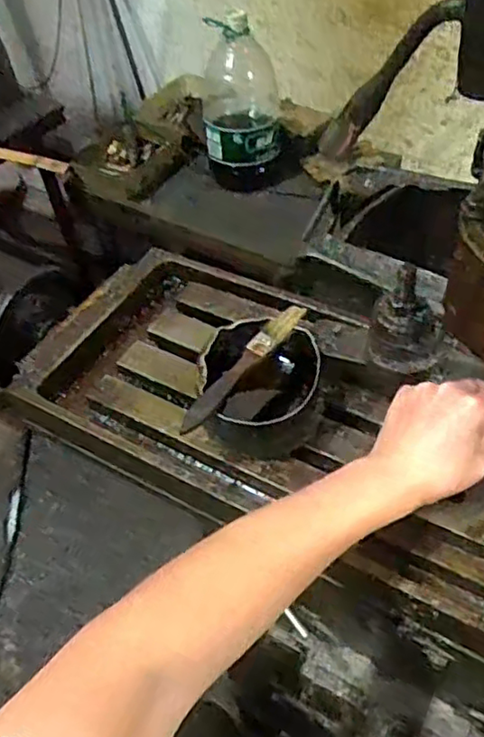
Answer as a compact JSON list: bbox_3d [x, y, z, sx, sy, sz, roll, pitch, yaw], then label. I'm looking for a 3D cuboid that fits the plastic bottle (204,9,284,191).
[{"bbox_3d":[-0.004,-0.612,1.466,0.174,0.351,0.193,-5,49,2],"label":"plastic bottle"}]

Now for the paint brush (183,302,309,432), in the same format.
[{"bbox_3d":[0.000,-0.003,0.522,0.018,0.016,0.146,30,59,27],"label":"paint brush"}]

